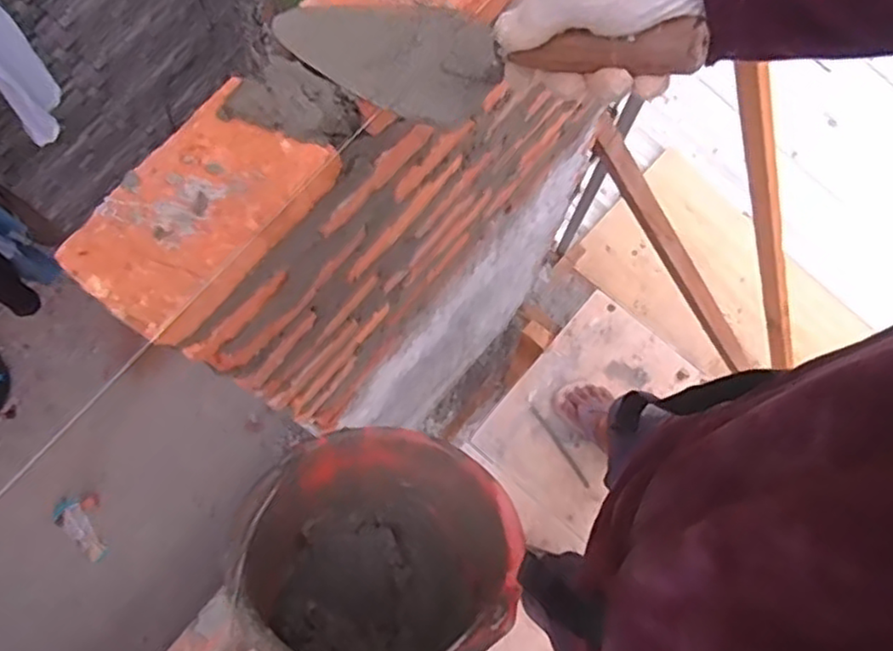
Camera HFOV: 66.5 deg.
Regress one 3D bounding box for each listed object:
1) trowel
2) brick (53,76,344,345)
[{"bbox_3d":[0.015,-0.187,0.455,0.296,0.072,0.083,16,75,32],"label":"trowel"},{"bbox_3d":[-0.176,-0.083,0.495,0.103,0.041,0.186,39,79,8],"label":"brick"}]

